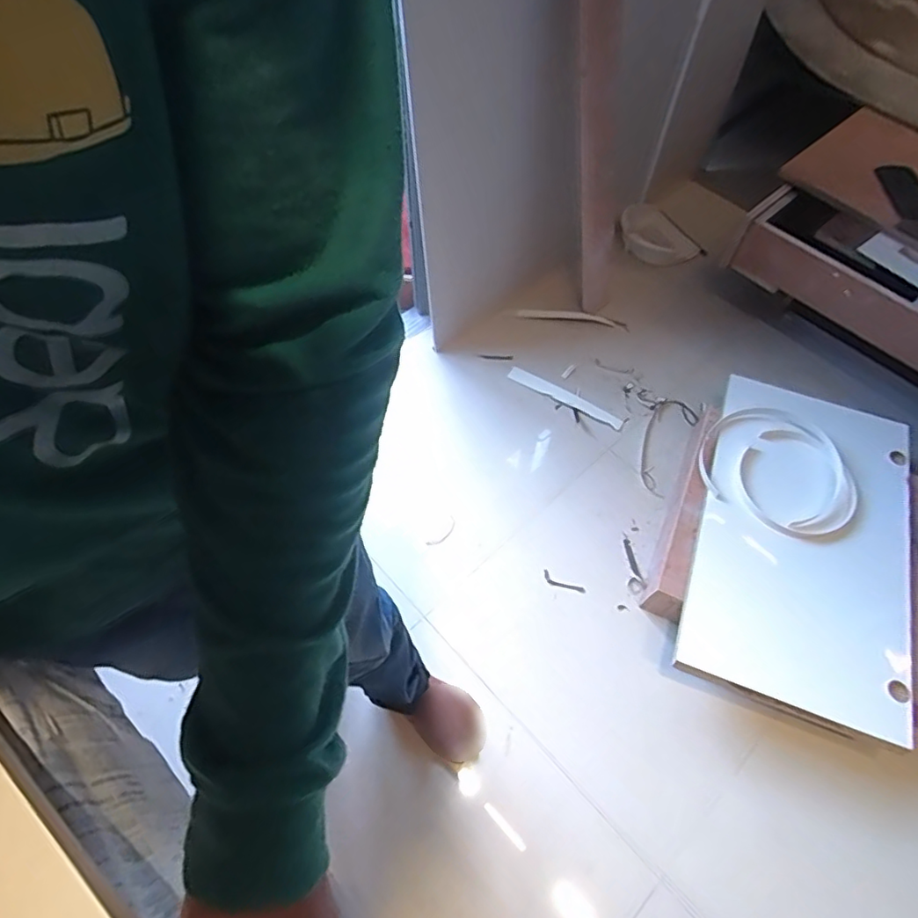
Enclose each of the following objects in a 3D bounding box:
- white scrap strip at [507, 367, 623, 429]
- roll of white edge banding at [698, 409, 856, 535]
[{"bbox_3d":[0.266,-0.159,1.423,0.316,0.012,0.035,31,64,16],"label":"white scrap strip"},{"bbox_3d":[0.643,0.011,1.116,0.289,0.041,0.260,34,65,17],"label":"roll of white edge banding"}]

